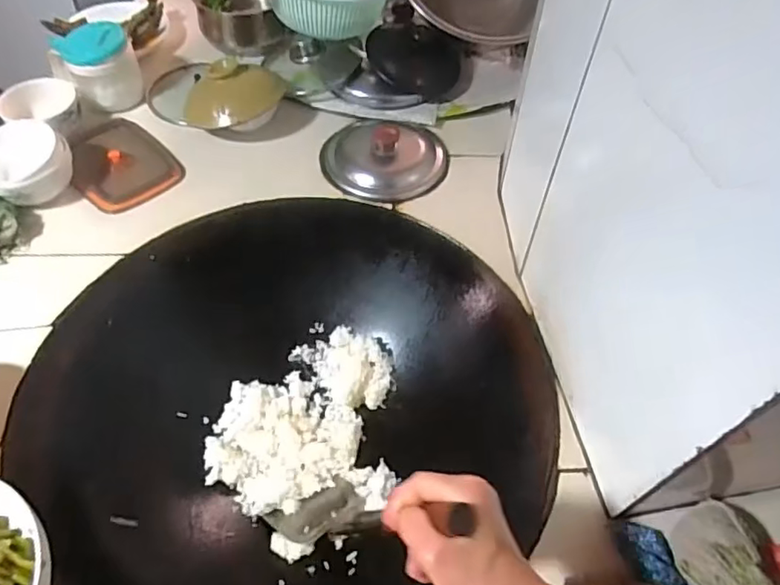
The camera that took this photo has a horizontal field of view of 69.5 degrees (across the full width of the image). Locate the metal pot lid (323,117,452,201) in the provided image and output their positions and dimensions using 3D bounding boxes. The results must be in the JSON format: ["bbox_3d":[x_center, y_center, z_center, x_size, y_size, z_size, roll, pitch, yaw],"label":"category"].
[{"bbox_3d":[-0.009,-0.211,0.832,0.184,0.044,0.158,14,55,9],"label":"metal pot lid"}]

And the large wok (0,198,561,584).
[{"bbox_3d":[-0.104,0.136,0.693,0.576,0.159,0.530,1,54,-1],"label":"large wok"}]

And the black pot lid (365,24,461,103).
[{"bbox_3d":[0.038,-0.364,0.883,0.152,0.095,0.023,10,25,-17],"label":"black pot lid"}]

